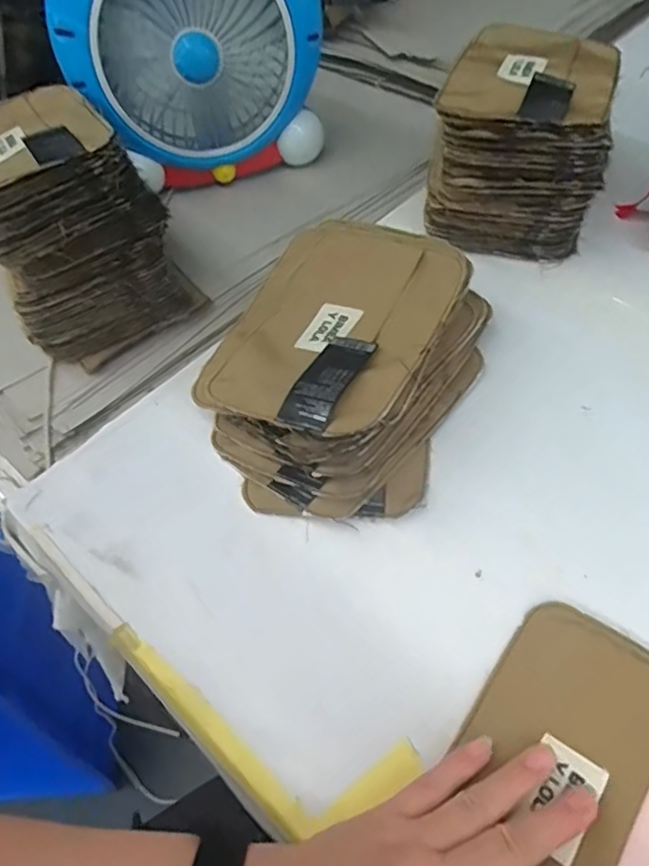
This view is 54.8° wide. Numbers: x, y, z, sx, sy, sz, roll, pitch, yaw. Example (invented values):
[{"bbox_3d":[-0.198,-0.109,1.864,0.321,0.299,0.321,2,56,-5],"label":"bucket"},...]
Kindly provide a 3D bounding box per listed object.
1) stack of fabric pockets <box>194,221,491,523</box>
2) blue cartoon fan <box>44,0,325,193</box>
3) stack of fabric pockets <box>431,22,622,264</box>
[{"bbox_3d":[0.016,-0.056,0.464,0.170,0.066,0.229,17,58,15],"label":"stack of fabric pockets"},{"bbox_3d":[-0.128,-0.376,0.607,0.247,0.240,0.097,-19,56,-9],"label":"blue cartoon fan"},{"bbox_3d":[0.175,-0.265,0.565,0.138,0.124,0.202,12,56,12],"label":"stack of fabric pockets"}]

